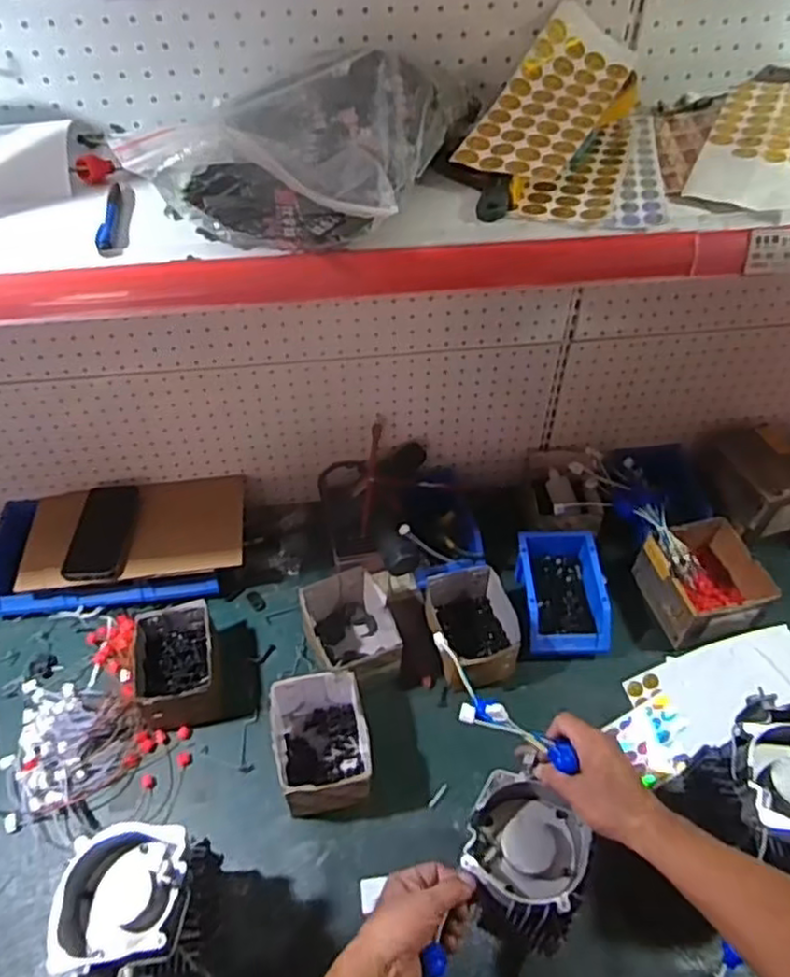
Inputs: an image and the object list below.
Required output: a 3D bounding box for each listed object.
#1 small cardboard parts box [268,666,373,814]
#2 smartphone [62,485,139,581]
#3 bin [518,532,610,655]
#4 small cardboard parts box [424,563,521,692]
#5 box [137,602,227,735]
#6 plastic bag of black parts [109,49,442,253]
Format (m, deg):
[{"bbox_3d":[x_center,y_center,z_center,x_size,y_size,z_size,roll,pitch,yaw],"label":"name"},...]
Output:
[{"bbox_3d":[-0.092,0.325,0.882,0.116,0.093,0.156,-13,50,-11],"label":"small cardboard parts box"},{"bbox_3d":[-0.453,0.066,1.061,0.086,0.011,0.187,-3,48,-2],"label":"smartphone"},{"bbox_3d":[0.251,0.154,1.038,0.123,0.062,0.190,0,48,0],"label":"bin"},{"bbox_3d":[0.113,0.198,1.005,0.124,0.070,0.171,-9,49,-7],"label":"small cardboard parts box"},{"bbox_3d":[-0.300,0.246,0.955,0.115,0.075,0.153,-13,49,-10],"label":"box"},{"bbox_3d":[-0.078,-0.295,0.590,0.200,0.071,0.230,11,49,10],"label":"plastic bag of black parts"}]

